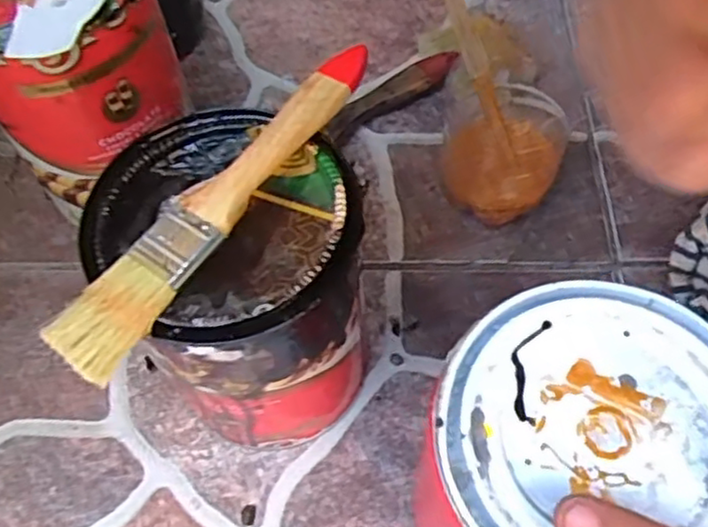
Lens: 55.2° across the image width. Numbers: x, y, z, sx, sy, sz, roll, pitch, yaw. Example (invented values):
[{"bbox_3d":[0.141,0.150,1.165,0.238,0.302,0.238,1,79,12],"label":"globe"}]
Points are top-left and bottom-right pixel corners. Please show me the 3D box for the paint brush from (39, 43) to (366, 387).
[{"bbox_3d":[-0.049,-0.028,0.240,0.032,0.007,0.152,28,61,20],"label":"paint brush"}]

